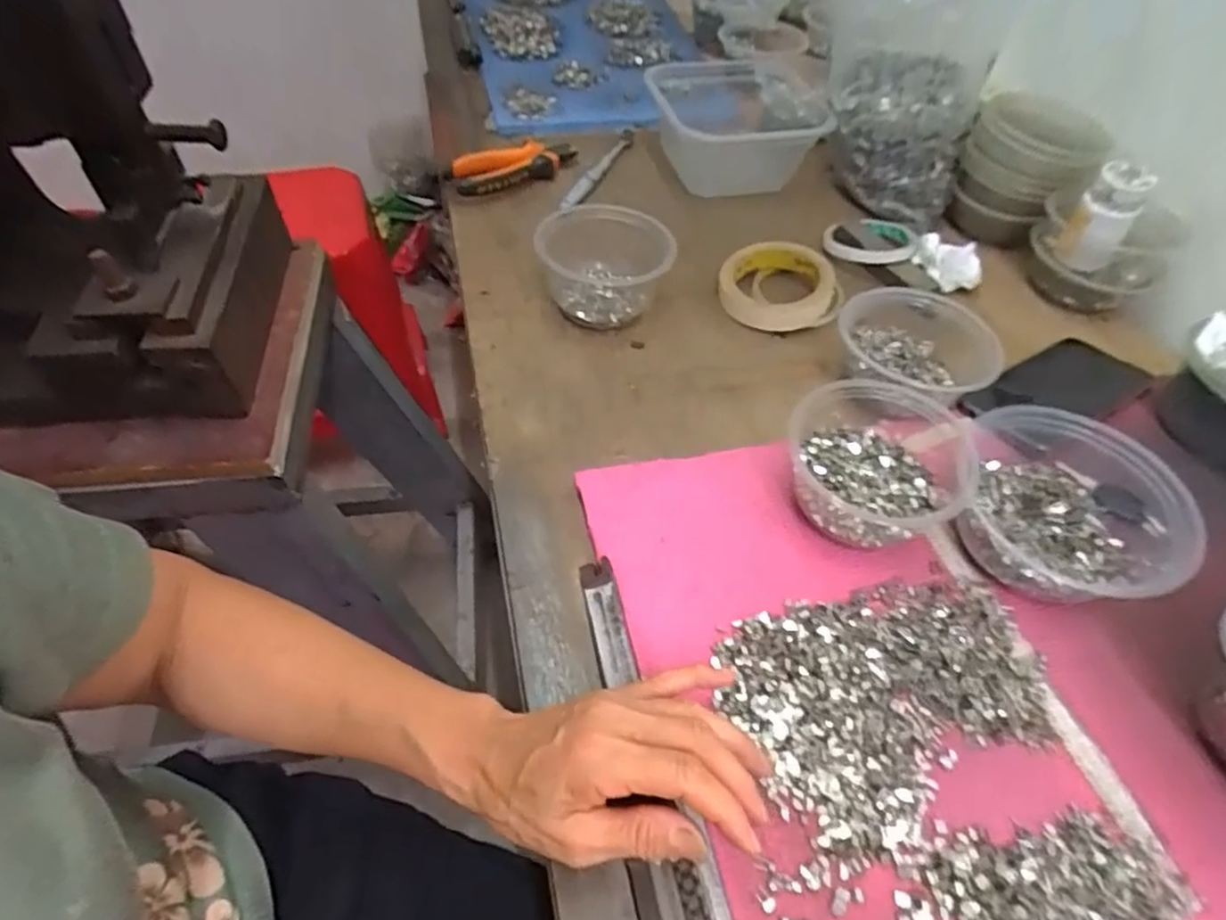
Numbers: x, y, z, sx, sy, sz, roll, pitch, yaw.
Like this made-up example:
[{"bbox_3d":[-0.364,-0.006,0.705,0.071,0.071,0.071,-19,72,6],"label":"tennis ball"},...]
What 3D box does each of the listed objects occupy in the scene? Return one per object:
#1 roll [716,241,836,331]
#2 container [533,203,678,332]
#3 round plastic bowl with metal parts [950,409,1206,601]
[{"bbox_3d":[0.148,-0.161,0.608,0.097,0.035,0.097,2,52,-2],"label":"roll"},{"bbox_3d":[-0.007,-0.172,0.581,0.111,0.072,0.111,4,51,-1],"label":"container"},{"bbox_3d":[0.299,0.029,0.427,0.135,0.058,0.149,16,53,12],"label":"round plastic bowl with metal parts"}]

